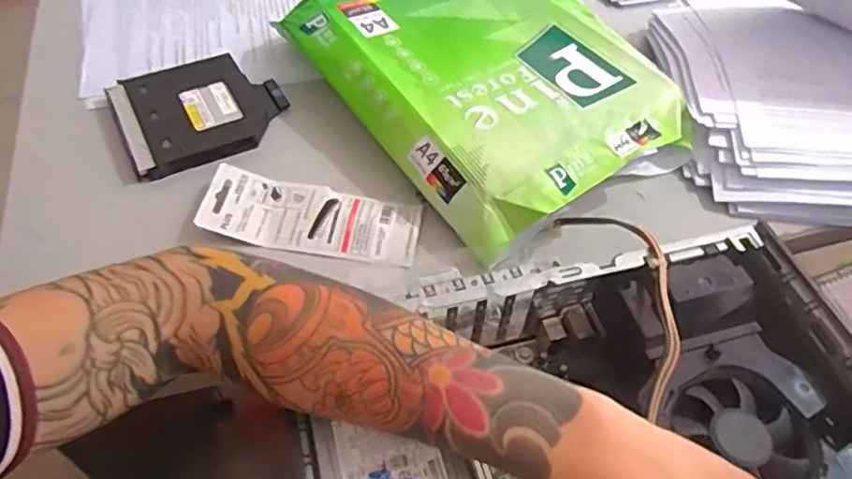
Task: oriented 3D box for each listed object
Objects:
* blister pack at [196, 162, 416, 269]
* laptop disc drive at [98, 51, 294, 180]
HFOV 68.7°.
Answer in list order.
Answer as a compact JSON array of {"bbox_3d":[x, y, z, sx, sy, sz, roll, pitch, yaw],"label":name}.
[{"bbox_3d":[-0.096,-0.021,0.532,0.180,0.019,0.067,9,51,4],"label":"blister pack"},{"bbox_3d":[-0.220,-0.129,0.611,0.152,0.018,0.140,-22,55,-20],"label":"laptop disc drive"}]

